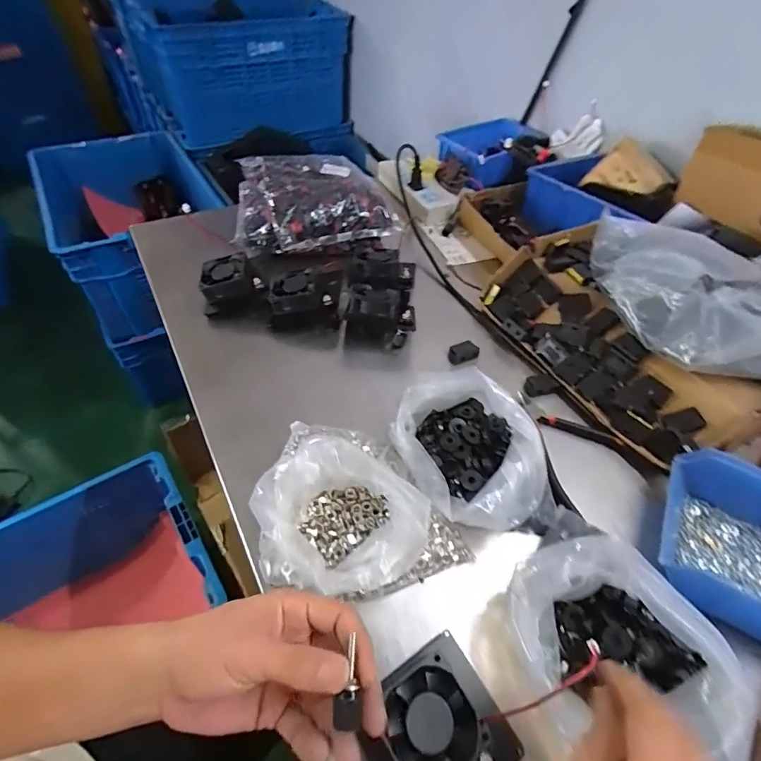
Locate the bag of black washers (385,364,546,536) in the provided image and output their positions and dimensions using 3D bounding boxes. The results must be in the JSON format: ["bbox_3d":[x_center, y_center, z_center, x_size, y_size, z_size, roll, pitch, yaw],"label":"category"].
[{"bbox_3d":[0.081,0.062,0.387,0.119,0.076,0.139,-15,52,-17],"label":"bag of black washers"}]

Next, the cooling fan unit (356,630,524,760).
[{"bbox_3d":[0.035,0.235,0.282,0.099,0.038,0.086,-27,56,-25],"label":"cooling fan unit"}]

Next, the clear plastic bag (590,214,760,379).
[{"bbox_3d":[0.339,-0.083,0.447,0.117,0.086,0.252,-29,57,-26],"label":"clear plastic bag"}]

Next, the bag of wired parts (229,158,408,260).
[{"bbox_3d":[-0.105,-0.274,0.658,0.228,0.082,0.203,-9,51,-12],"label":"bag of wired parts"}]

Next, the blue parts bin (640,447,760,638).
[{"bbox_3d":[0.310,0.140,0.362,0.143,0.064,0.132,28,53,18],"label":"blue parts bin"}]

